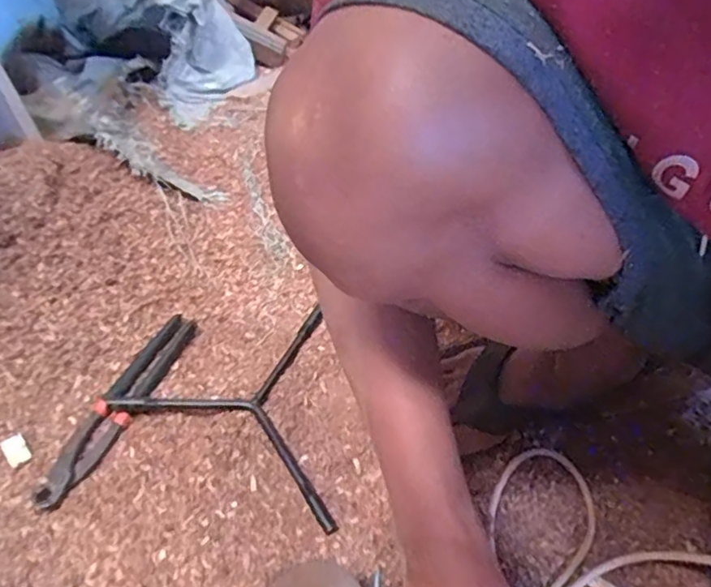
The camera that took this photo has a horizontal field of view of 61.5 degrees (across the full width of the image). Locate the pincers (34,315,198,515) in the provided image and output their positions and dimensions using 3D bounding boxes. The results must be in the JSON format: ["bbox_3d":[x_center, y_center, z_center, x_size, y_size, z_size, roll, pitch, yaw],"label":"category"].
[{"bbox_3d":[-0.231,0.106,0.588,0.041,0.016,0.219,20,56,21],"label":"pincers"}]

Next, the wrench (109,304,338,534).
[{"bbox_3d":[-0.083,0.084,0.596,0.243,0.024,0.202,19,55,20],"label":"wrench"}]

